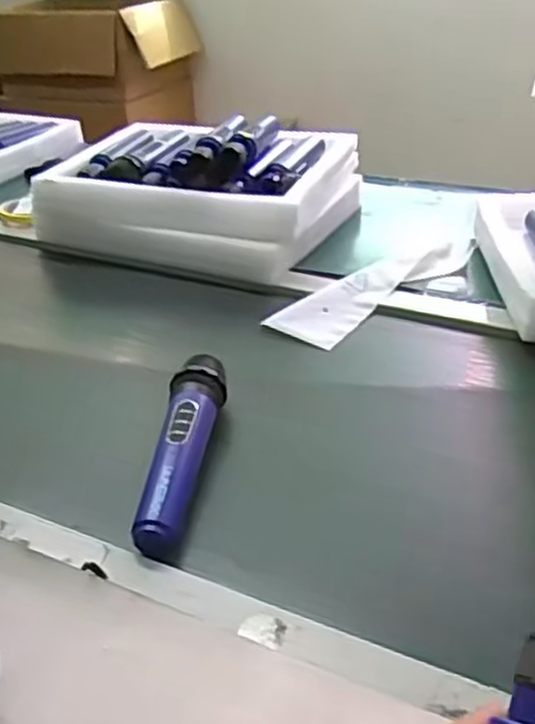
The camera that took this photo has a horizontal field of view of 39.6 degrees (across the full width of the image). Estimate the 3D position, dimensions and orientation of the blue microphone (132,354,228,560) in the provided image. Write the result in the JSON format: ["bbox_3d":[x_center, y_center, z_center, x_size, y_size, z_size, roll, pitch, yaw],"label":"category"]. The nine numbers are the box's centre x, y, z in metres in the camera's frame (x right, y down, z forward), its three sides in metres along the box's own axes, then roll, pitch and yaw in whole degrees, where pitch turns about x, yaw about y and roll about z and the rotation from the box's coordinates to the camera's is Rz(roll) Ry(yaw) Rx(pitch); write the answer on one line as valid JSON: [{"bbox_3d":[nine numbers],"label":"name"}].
[{"bbox_3d":[-0.066,0.062,0.578,0.040,0.038,0.188,1,32,8],"label":"blue microphone"}]

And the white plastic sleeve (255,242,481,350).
[{"bbox_3d":[0.136,-0.097,0.852,0.077,0.024,0.315,25,42,38],"label":"white plastic sleeve"}]

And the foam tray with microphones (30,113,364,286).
[{"bbox_3d":[-0.085,-0.234,0.993,0.349,0.136,0.319,10,35,21],"label":"foam tray with microphones"}]

